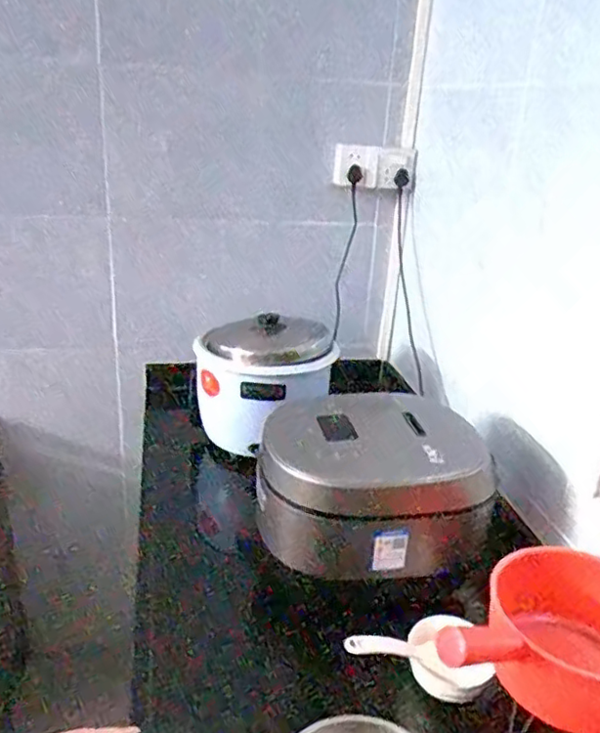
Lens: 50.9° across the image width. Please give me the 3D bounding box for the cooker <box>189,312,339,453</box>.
[{"bbox_3d":[-0.073,0.020,1.279,0.259,0.231,0.238,2,23,-3],"label":"cooker"}]

